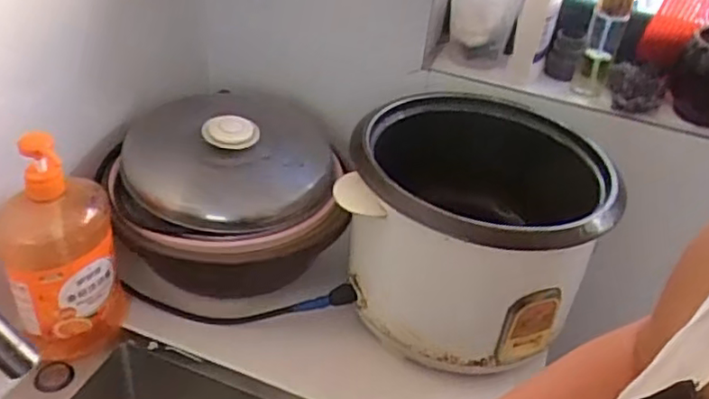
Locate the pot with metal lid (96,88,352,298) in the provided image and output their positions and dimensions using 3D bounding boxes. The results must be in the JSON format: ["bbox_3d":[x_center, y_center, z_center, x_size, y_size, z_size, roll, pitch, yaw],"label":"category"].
[{"bbox_3d":[-0.166,-0.016,0.859,0.290,0.182,0.302,0,37,-9],"label":"pot with metal lid"}]

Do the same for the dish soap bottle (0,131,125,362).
[{"bbox_3d":[-0.316,0.059,0.704,0.111,0.263,0.074,-11,40,-23],"label":"dish soap bottle"}]

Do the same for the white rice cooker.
[{"bbox_3d":[0.138,0.028,0.794,0.292,0.206,0.293,10,36,5],"label":"white rice cooker"}]

